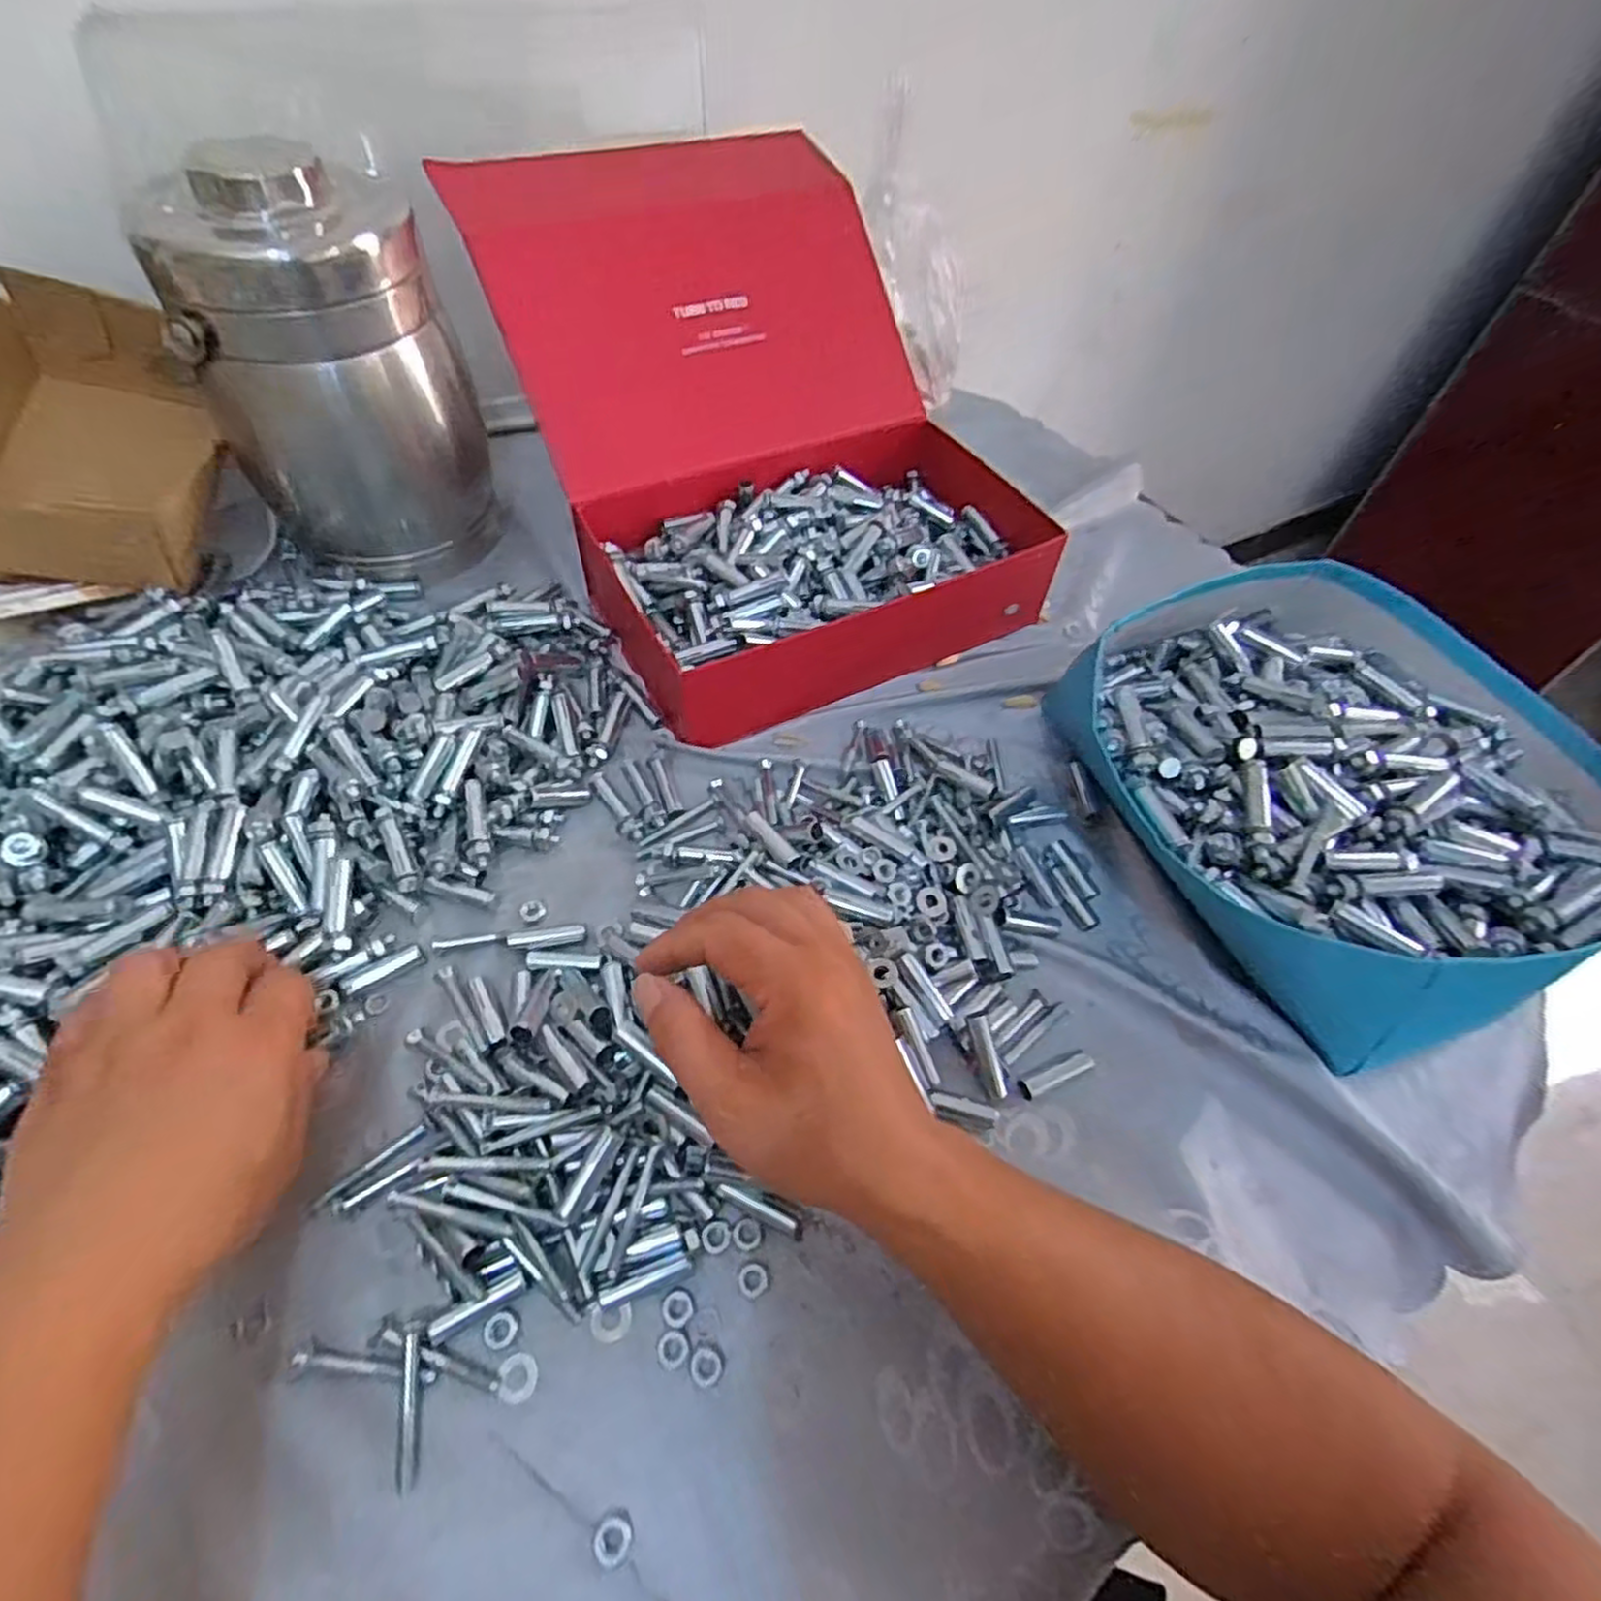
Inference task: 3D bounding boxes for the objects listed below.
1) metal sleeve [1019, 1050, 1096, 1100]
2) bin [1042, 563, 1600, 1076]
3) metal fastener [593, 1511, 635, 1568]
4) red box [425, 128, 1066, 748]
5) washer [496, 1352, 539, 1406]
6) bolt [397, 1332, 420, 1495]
[{"bbox_3d":[0.129,0.139,0.383,0.042,0.007,0.011,-17,58,-16],"label":"metal sleeve"},{"bbox_3d":[0.310,-0.011,0.452,0.290,0.087,0.281,-17,58,-16],"label":"bin"},{"bbox_3d":[-0.068,0.269,0.275,0.014,0.004,0.014,2,53,-3],"label":"metal fastener"},{"bbox_3d":[-0.031,-0.282,0.549,0.299,0.204,0.382,-23,60,-19],"label":"red box"},{"bbox_3d":[-0.113,0.230,0.302,0.015,0.004,0.016,2,55,-3],"label":"washer"},{"bbox_3d":[-0.151,0.234,0.291,0.006,0.004,0.049,-6,66,-9],"label":"bolt"}]

